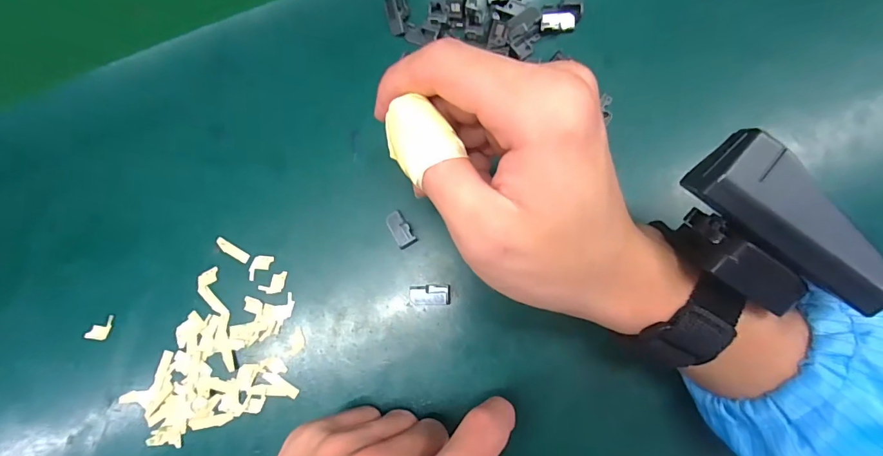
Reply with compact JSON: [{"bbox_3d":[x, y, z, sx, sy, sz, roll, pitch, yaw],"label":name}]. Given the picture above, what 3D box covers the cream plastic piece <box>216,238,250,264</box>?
[{"bbox_3d":[-0.120,0.013,0.240,0.022,0.004,0.006,30,84,7],"label":"cream plastic piece"}]

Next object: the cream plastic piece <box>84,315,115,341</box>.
[{"bbox_3d":[-0.193,0.056,0.236,0.012,0.004,0.014,10,82,4],"label":"cream plastic piece"}]

